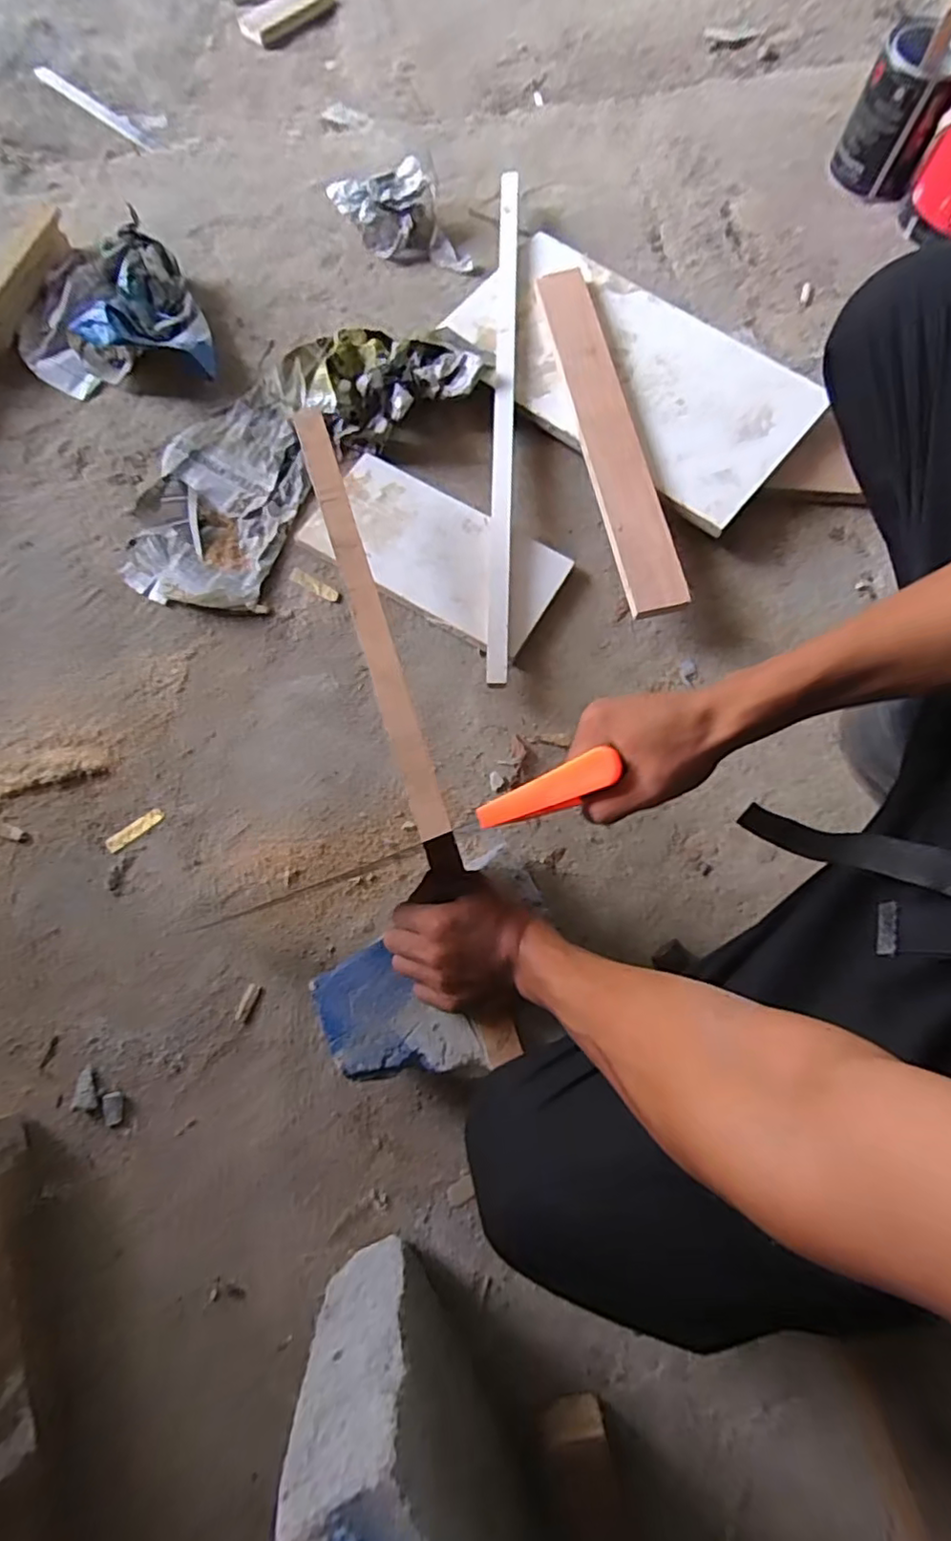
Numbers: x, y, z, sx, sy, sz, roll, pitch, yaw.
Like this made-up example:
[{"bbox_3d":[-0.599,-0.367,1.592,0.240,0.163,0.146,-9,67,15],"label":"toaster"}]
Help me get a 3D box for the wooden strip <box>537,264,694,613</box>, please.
[{"bbox_3d":[0.144,-0.373,0.668,0.062,0.022,0.456,-10,76,-4],"label":"wooden strip"}]

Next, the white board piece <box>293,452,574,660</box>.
[{"bbox_3d":[-0.044,-0.241,0.663,0.271,0.012,0.137,31,76,8],"label":"white board piece"}]

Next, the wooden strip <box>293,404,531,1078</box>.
[{"bbox_3d":[-0.067,-0.057,0.513,0.028,0.023,0.578,-17,79,-5],"label":"wooden strip"}]

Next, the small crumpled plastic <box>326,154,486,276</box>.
[{"bbox_3d":[-0.089,-0.683,0.776,0.128,0.056,0.157,-28,78,-8],"label":"small crumpled plastic"}]

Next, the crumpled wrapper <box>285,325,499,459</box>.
[{"bbox_3d":[-0.099,-0.448,0.703,0.236,0.056,0.143,-21,77,-6],"label":"crumpled wrapper"}]

